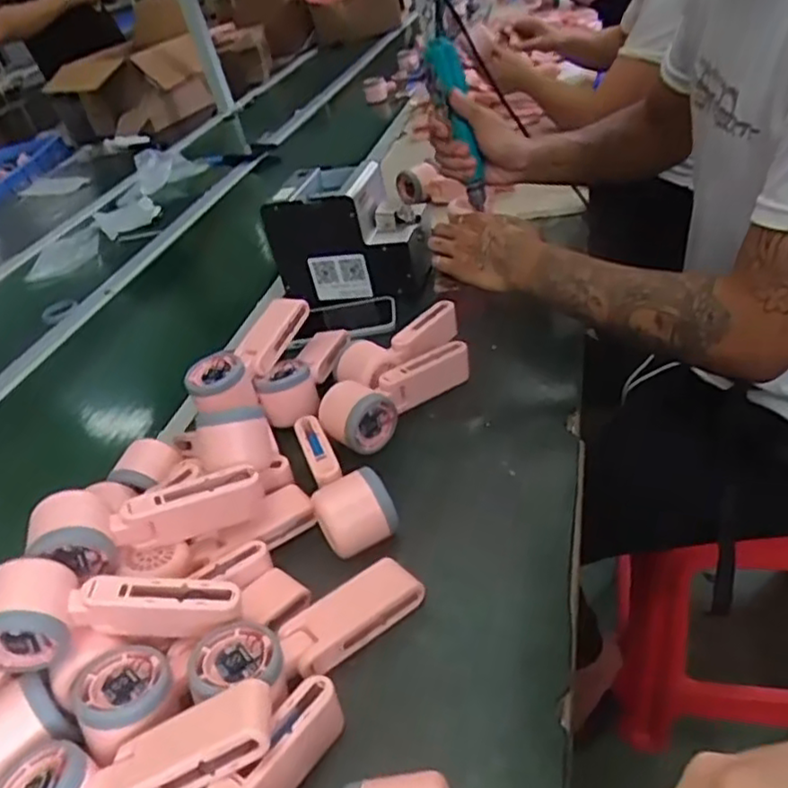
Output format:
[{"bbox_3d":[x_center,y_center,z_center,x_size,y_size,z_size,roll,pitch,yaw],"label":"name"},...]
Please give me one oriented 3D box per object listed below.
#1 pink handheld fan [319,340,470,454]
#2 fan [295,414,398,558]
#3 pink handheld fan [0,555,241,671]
[{"bbox_3d":[0.006,-0.002,0.686,0.168,0.051,0.062,-35,39,-26],"label":"pink handheld fan"},{"bbox_3d":[-0.049,0.069,0.600,0.059,0.047,0.166,-20,35,-7],"label":"fan"},{"bbox_3d":[-0.196,0.151,0.478,0.168,0.060,0.053,3,34,-10],"label":"pink handheld fan"}]

